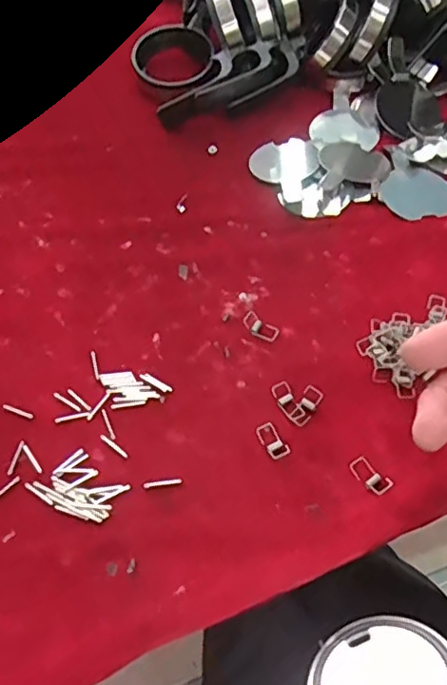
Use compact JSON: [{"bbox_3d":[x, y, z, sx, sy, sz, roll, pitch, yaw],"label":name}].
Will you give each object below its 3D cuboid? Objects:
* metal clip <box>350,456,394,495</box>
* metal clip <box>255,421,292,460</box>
[{"bbox_3d":[0.079,0.072,0.323,0.012,0.004,0.023,-32,61,-18],"label":"metal clip"},{"bbox_3d":[0.028,0.055,0.337,0.012,0.004,0.023,-25,59,-14],"label":"metal clip"}]

